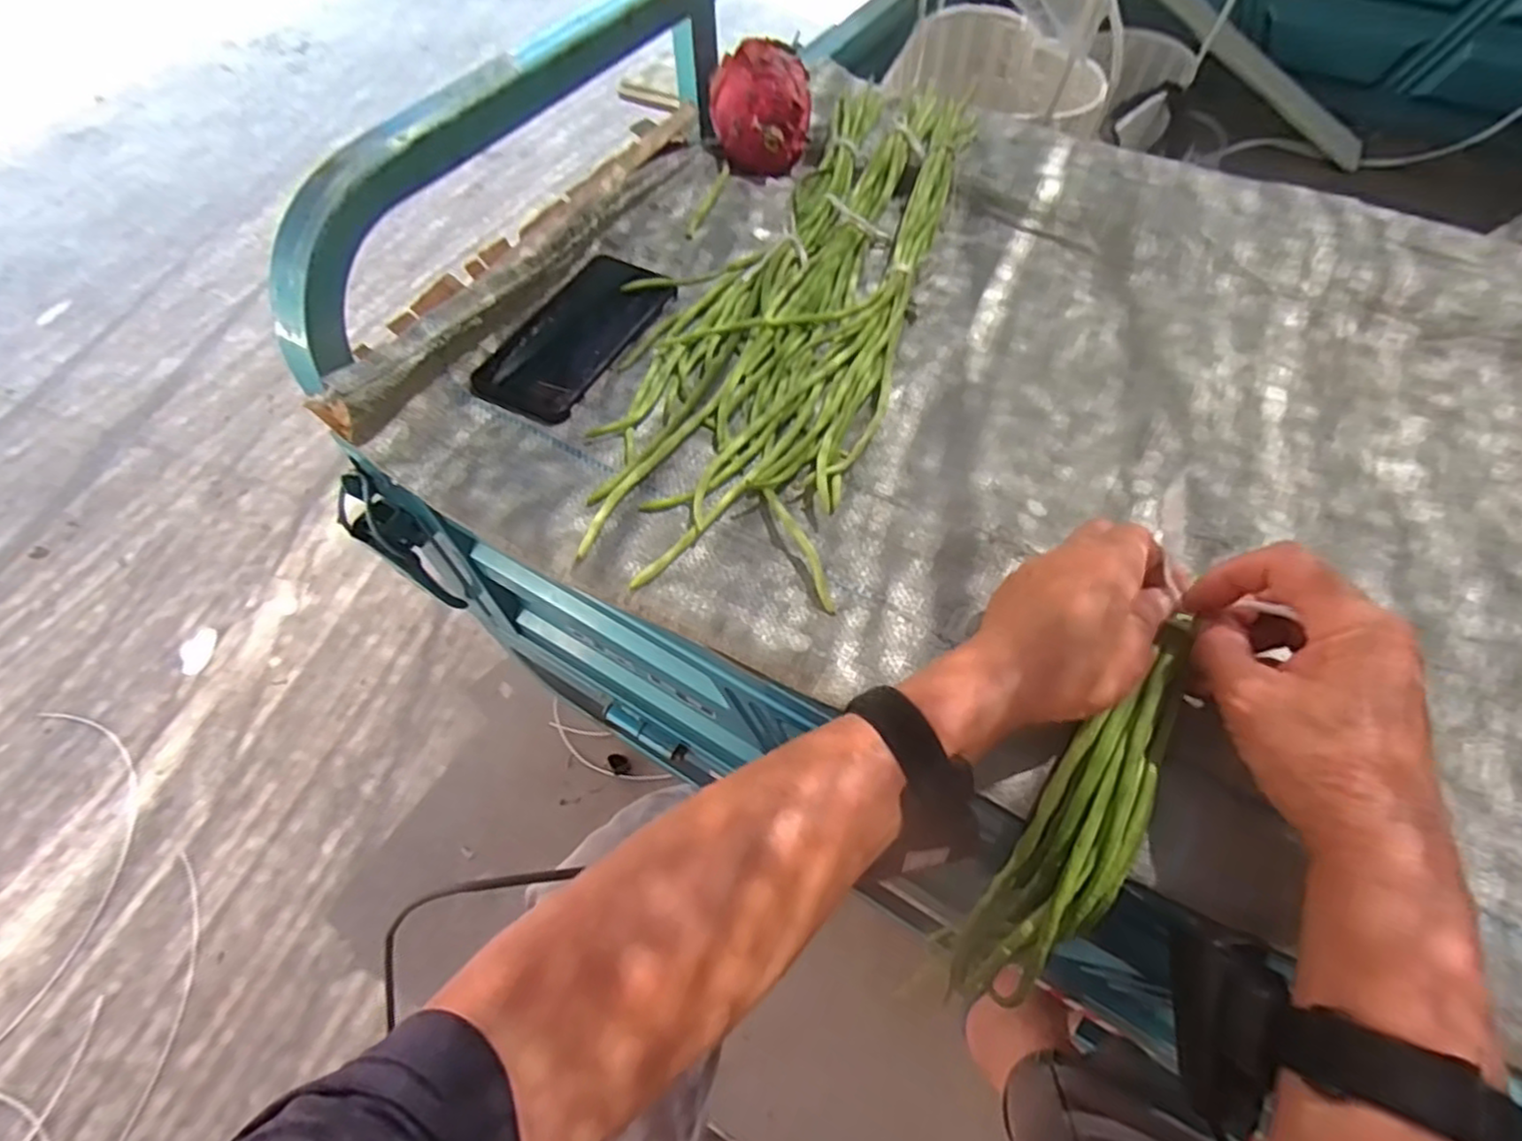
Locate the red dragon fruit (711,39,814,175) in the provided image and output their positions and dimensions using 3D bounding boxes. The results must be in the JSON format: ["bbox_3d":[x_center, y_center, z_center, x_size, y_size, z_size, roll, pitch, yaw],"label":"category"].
[{"bbox_3d":[0.000,-0.433,0.660,0.093,0.080,0.093,-2,56,-1],"label":"red dragon fruit"}]

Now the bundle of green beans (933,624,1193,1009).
[{"bbox_3d":[0.163,0.127,0.360,0.047,0.054,0.219,31,95,15],"label":"bundle of green beans"}]

